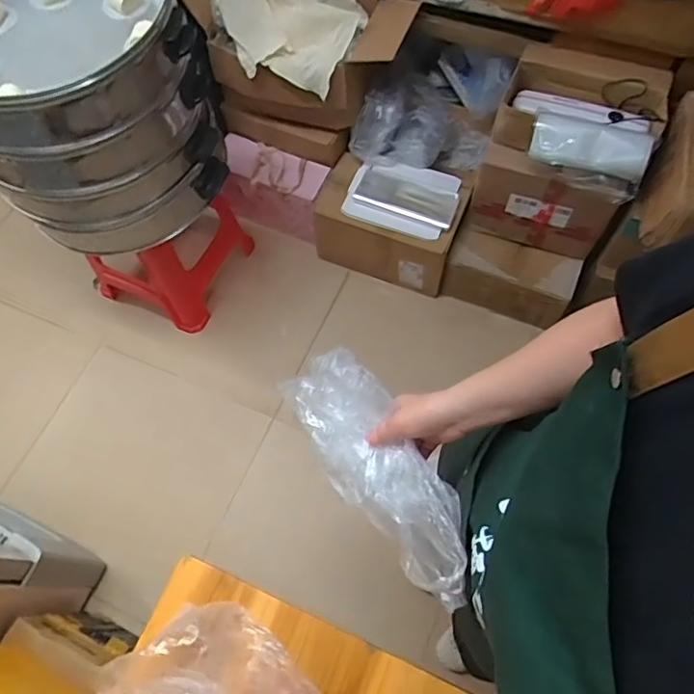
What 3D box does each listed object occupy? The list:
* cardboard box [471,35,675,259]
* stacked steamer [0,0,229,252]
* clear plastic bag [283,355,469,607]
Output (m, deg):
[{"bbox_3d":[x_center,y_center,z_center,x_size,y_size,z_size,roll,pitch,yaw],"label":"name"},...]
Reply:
[{"bbox_3d":[0.552,-0.486,1.439,0.348,0.422,0.289,21,68,11],"label":"cardboard box"},{"bbox_3d":[-0.602,-0.580,1.228,0.500,0.444,0.556,-34,69,-13],"label":"stacked steamer"},{"bbox_3d":[0.041,0.138,0.630,0.103,0.106,0.294,-31,68,-11],"label":"clear plastic bag"}]

